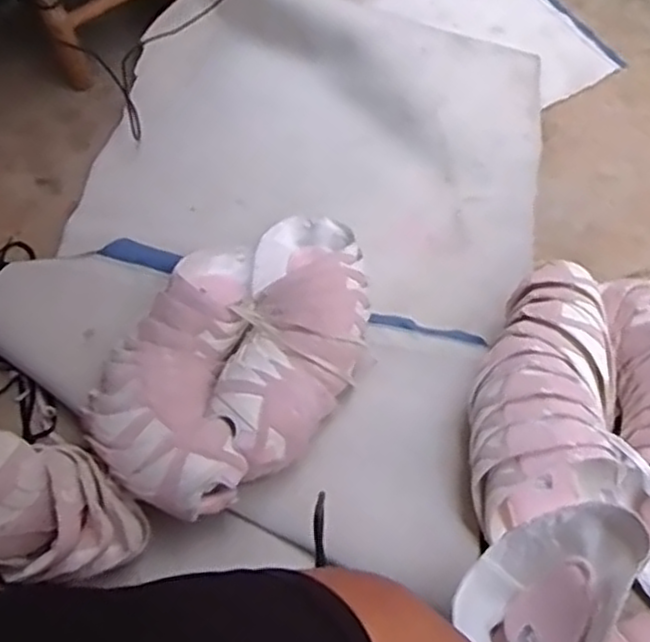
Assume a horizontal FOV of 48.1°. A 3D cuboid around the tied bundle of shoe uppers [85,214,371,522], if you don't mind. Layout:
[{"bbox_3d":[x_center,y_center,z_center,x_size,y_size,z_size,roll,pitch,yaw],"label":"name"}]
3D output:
[{"bbox_3d":[-0.106,0.022,0.957,0.282,0.133,0.477,17,61,13],"label":"tied bundle of shoe uppers"}]

